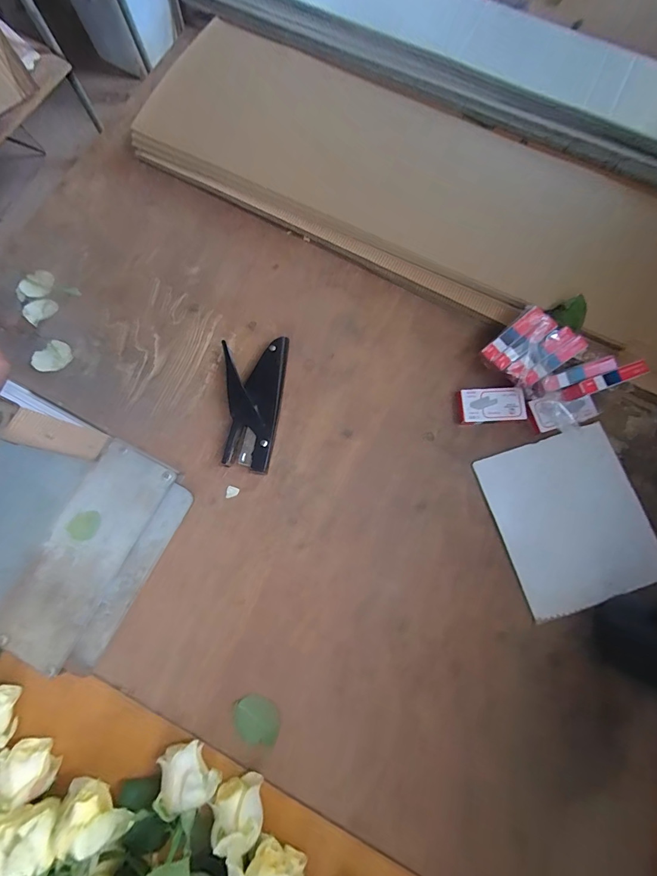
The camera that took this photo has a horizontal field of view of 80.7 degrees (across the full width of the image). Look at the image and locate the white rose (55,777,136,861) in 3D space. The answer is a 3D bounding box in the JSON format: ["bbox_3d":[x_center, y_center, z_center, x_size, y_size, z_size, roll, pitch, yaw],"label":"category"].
[{"bbox_3d":[-0.192,0.310,0.315,0.057,0.042,0.036,35,80,6],"label":"white rose"}]

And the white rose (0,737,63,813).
[{"bbox_3d":[-0.275,0.301,0.351,0.038,0.041,0.040,0,79,-1],"label":"white rose"}]

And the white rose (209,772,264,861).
[{"bbox_3d":[-0.081,0.335,0.346,0.043,0.047,0.037,-9,79,-3],"label":"white rose"}]

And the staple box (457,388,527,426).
[{"bbox_3d":[0.185,-0.036,0.439,0.072,0.018,0.037,-1,79,-1],"label":"staple box"}]

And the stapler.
[{"bbox_3d":[-0.081,-0.035,0.429,0.068,0.026,0.145,-1,79,-1],"label":"stapler"}]

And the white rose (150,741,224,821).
[{"bbox_3d":[-0.125,0.303,0.352,0.054,0.040,0.044,-26,80,-6],"label":"white rose"}]

